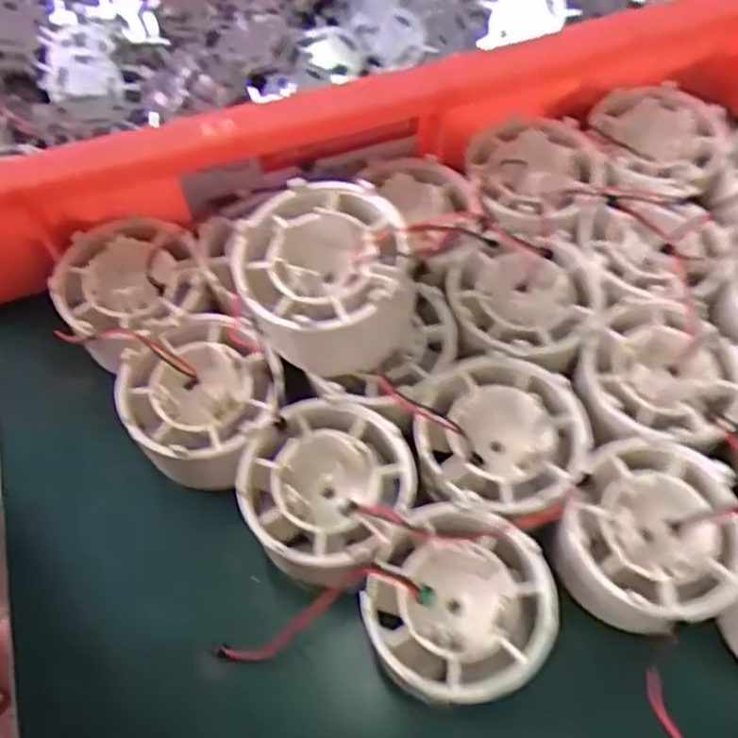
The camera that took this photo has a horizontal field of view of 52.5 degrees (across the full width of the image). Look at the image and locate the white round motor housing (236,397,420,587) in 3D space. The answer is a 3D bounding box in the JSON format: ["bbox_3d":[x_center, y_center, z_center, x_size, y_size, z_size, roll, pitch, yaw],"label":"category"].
[{"bbox_3d":[-0.011,0.041,0.239,0.050,0.037,0.054,0,60,1],"label":"white round motor housing"}]

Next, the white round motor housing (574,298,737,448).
[{"bbox_3d":[0.096,0.003,0.248,0.053,0.018,0.049,0,60,1],"label":"white round motor housing"}]

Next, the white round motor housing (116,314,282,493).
[{"bbox_3d":[-0.055,0.012,0.253,0.050,0.030,0.055,0,60,1],"label":"white round motor housing"}]

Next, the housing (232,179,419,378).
[{"bbox_3d":[-0.013,-0.025,0.236,0.052,0.041,0.058,-20,62,-10],"label":"housing"}]

